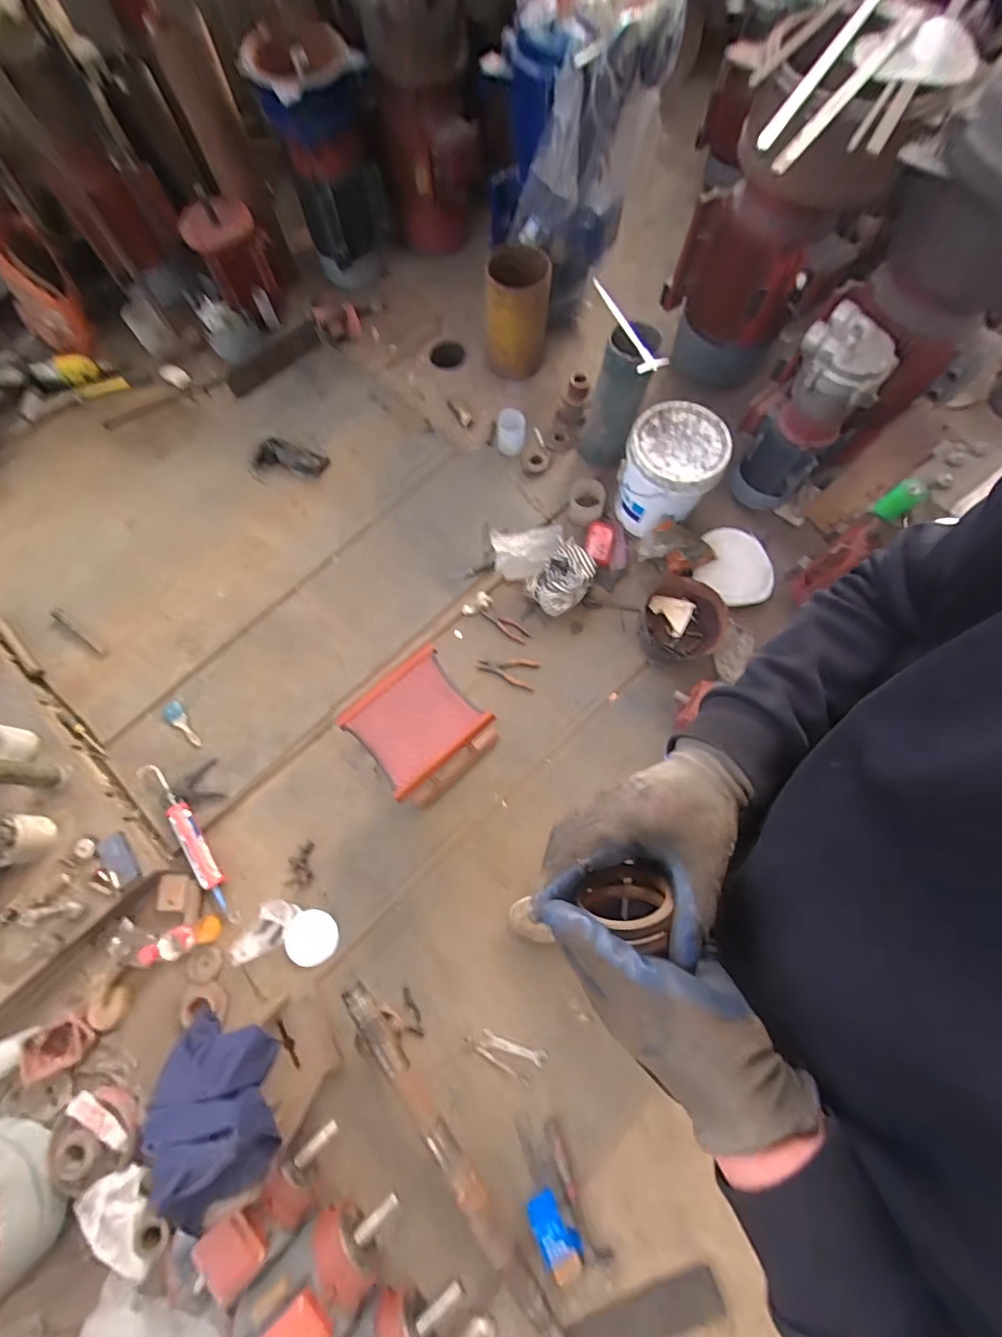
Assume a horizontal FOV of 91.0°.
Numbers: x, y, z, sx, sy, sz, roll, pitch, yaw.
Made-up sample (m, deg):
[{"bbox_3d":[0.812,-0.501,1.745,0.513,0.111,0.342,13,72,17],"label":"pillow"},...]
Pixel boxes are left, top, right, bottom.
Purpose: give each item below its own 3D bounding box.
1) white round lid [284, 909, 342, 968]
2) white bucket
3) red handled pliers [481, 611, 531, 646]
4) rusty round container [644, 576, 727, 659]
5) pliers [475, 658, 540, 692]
[{"bbox_3d":[-0.498,0.708,1.296,0.136,0.019,0.128,4,69,-11],"label":"white round lid"},{"bbox_3d":[0.532,-0.638,1.575,0.281,0.271,0.289,0,73,-1],"label":"white bucket"},{"bbox_3d":[0.015,-0.140,1.578,0.168,0.010,0.051,39,75,10],"label":"red handled pliers"},{"bbox_3d":[0.587,-0.165,1.557,0.244,0.083,0.268,0,73,-1],"label":"rusty round container"},{"bbox_3d":[0.018,0.002,1.528,0.187,0.015,0.095,14,73,4],"label":"pliers"}]

